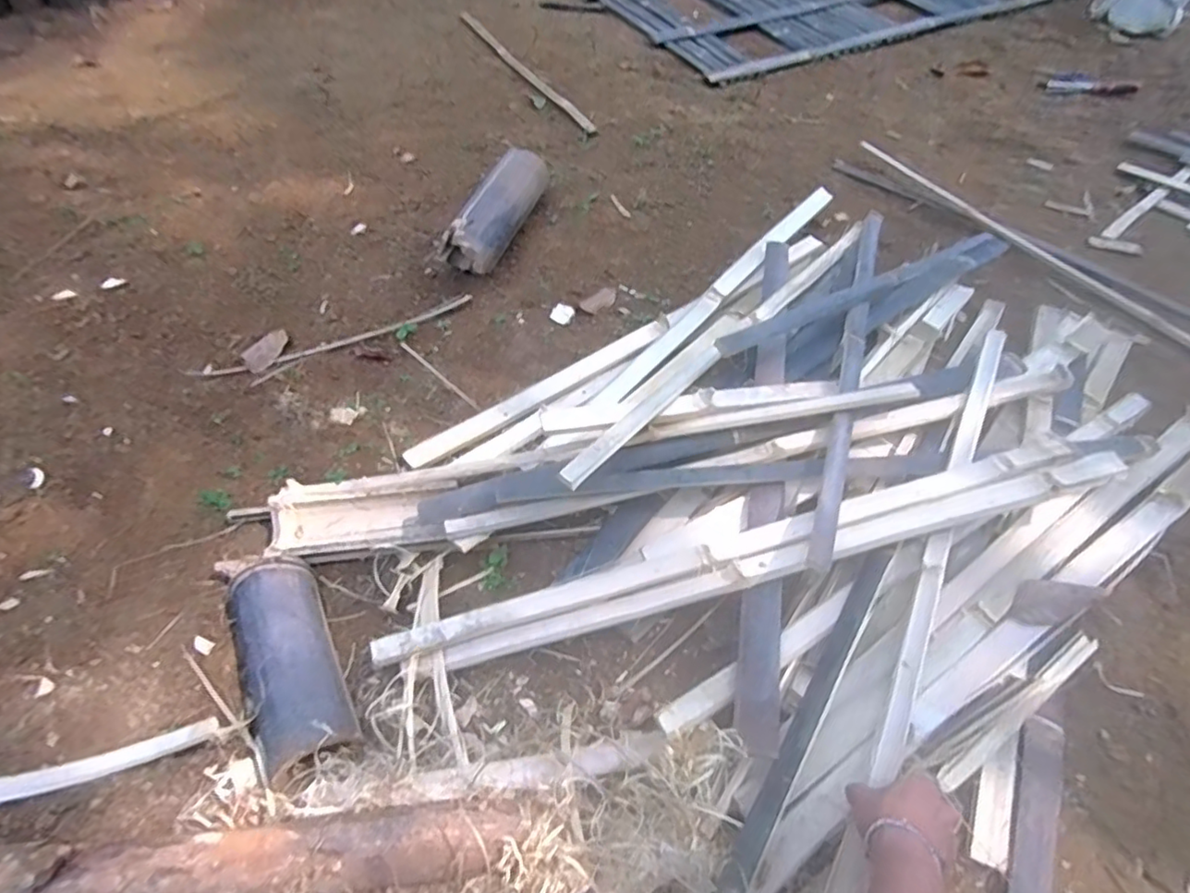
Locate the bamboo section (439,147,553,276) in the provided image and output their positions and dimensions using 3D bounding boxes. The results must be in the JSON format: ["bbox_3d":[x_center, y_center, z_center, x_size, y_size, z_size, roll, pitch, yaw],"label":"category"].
[{"bbox_3d":[-0.195,-0.469,1.207,0.090,0.123,0.328,19,55,12],"label":"bamboo section"}]

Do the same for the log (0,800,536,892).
[{"bbox_3d":[-0.363,0.395,0.576,0.591,0.060,0.079,-3,54,-6],"label":"log"}]

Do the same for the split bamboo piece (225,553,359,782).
[{"bbox_3d":[-0.356,0.238,0.690,0.106,0.057,0.244,-23,57,-18],"label":"split bamboo piece"}]

